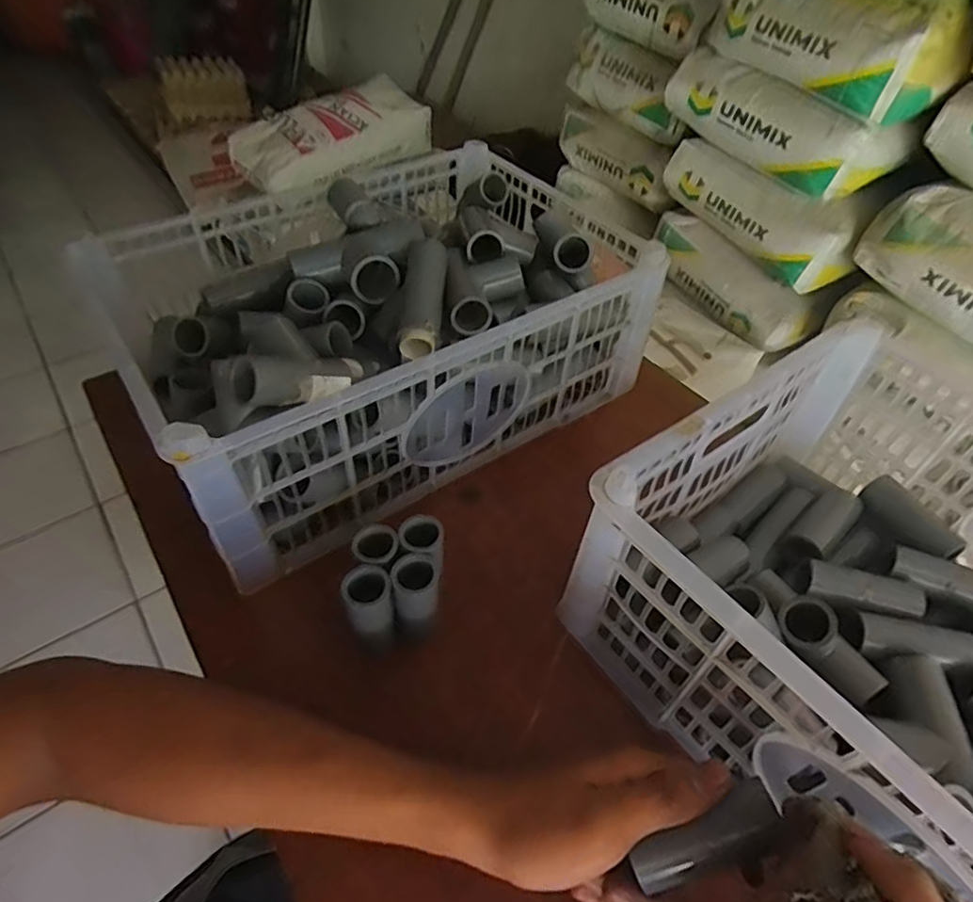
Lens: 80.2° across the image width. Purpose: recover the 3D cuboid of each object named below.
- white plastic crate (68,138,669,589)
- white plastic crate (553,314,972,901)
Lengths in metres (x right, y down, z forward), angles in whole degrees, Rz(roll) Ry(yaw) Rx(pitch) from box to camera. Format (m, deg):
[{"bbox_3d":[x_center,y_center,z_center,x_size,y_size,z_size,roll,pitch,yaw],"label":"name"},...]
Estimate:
[{"bbox_3d":[-0.089,-0.115,0.509,0.400,0.138,0.286,-27,55,-24],"label":"white plastic crate"},{"bbox_3d":[0.278,0.129,0.315,0.271,0.136,0.400,-28,55,-25],"label":"white plastic crate"}]

